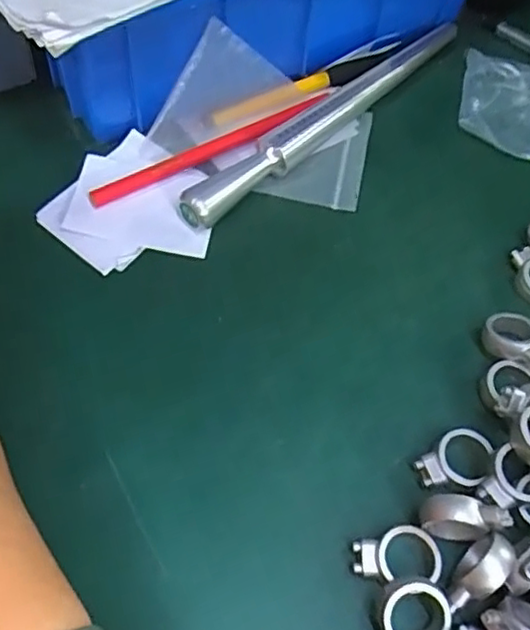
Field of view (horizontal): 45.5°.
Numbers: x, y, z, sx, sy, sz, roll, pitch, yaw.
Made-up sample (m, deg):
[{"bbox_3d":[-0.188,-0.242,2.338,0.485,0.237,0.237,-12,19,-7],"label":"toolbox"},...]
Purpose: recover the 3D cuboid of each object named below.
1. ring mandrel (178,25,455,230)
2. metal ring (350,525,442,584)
[{"bbox_3d":[0.041,-0.116,0.366,0.017,0.023,0.224,42,64,19],"label":"ring mandrel"},{"bbox_3d":[0.052,0.095,0.250,0.034,0.009,0.020,0,59,-2],"label":"metal ring"}]

